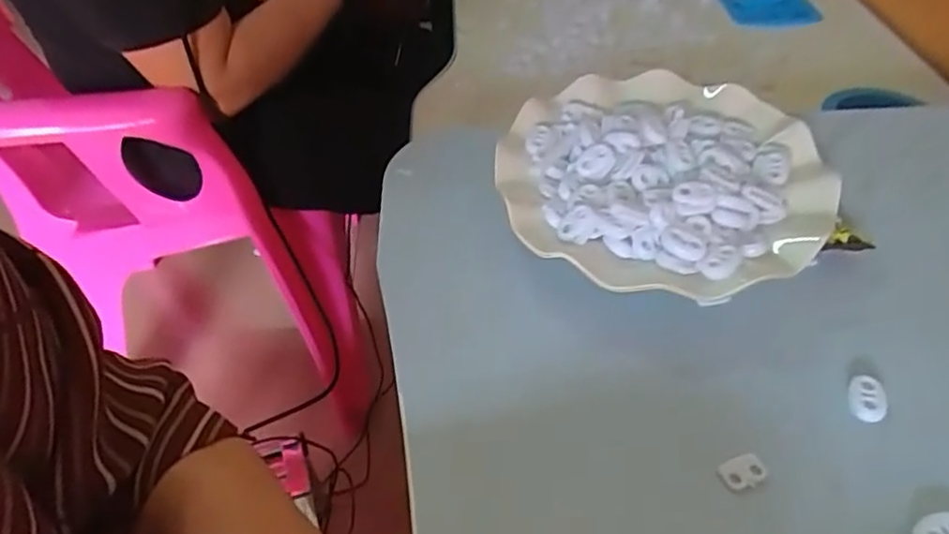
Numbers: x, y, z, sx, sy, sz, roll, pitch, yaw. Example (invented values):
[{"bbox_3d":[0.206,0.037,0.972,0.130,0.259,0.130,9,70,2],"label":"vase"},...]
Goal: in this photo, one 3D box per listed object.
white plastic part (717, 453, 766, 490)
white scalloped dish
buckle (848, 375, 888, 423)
[{"bbox_3d":[0.110,0.084,0.271,0.018,0.004,0.011,-18,46,-13],"label":"white plastic part"},{"bbox_3d":[0.105,-0.051,0.365,0.172,0.033,0.166,-2,45,2],"label":"white scalloped dish"},{"bbox_3d":[0.172,0.058,0.289,0.015,0.007,0.020,12,47,16],"label":"buckle"}]

